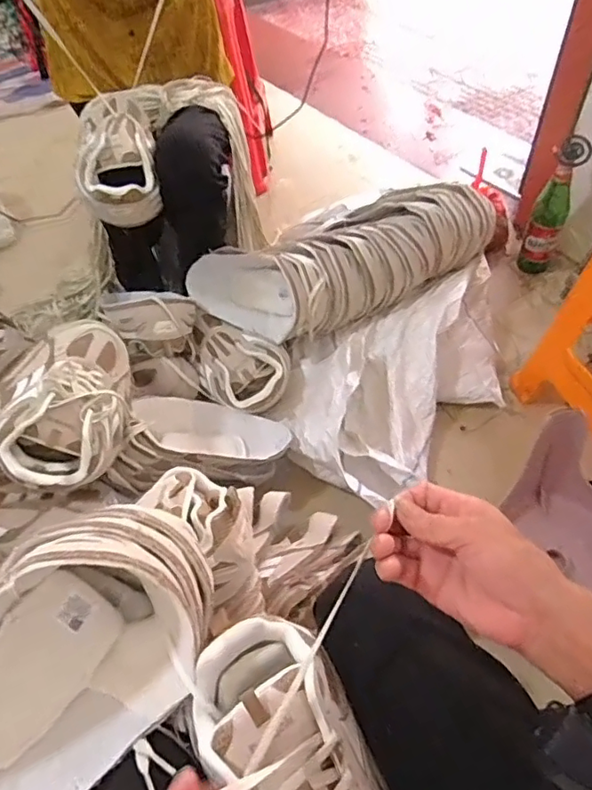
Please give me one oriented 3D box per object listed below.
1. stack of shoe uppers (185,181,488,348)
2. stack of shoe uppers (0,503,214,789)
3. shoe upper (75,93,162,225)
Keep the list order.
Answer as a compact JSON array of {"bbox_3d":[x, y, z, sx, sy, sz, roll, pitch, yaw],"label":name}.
[{"bbox_3d":[0.108,-0.271,1.078,0.602,0.156,0.224,-22,54,-13],"label":"stack of shoe uppers"},{"bbox_3d":[-0.182,0.200,0.402,0.275,0.115,0.151,-38,59,-23],"label":"stack of shoe uppers"},{"bbox_3d":[-0.306,-0.413,0.940,0.128,0.088,0.269,-11,70,-5],"label":"shoe upper"}]

